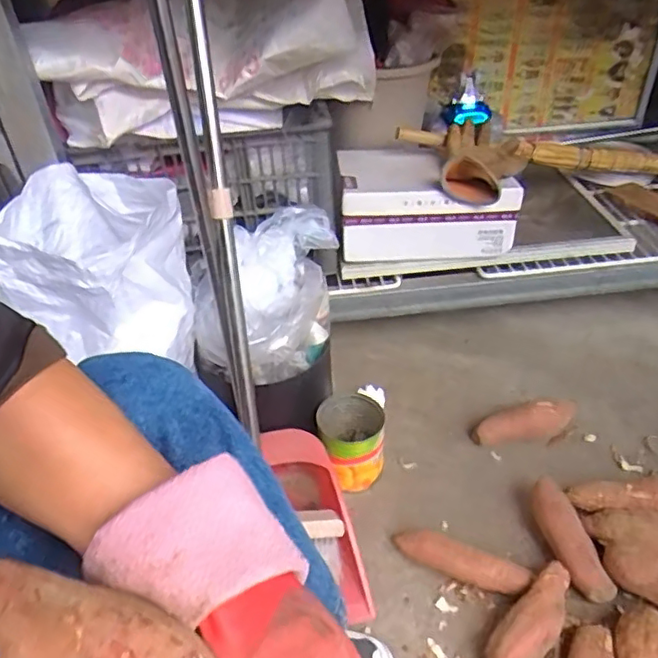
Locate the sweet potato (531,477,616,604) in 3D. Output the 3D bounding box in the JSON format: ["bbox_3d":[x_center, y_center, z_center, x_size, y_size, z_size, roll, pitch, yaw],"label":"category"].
[{"bbox_3d":[0.318,0.287,0.813,0.050,0.062,0.168,-12,41,-7],"label":"sweet potato"}]

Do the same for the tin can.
[{"bbox_3d":[0.035,0.182,0.938,0.101,0.113,0.113,-2,41,5],"label":"tin can"}]

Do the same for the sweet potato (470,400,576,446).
[{"bbox_3d":[0.318,0.149,0.981,0.175,0.050,0.050,-16,40,9],"label":"sweet potato"}]

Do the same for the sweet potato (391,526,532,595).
[{"bbox_3d":[0.174,0.313,0.805,0.180,0.045,0.050,15,45,22],"label":"sweet potato"}]

